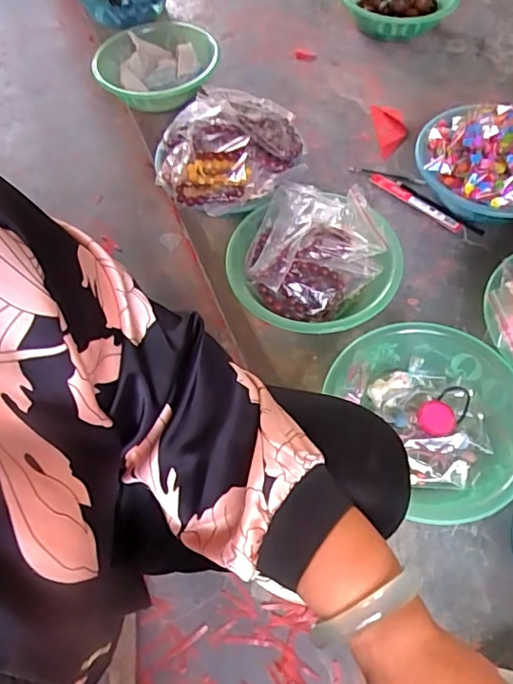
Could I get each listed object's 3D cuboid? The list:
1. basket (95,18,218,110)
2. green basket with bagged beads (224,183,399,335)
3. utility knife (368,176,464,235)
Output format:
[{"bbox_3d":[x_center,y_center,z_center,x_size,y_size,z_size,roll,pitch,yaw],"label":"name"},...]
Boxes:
[{"bbox_3d":[-0.196,-0.545,1.022,0.238,0.071,0.260,7,59,7],"label":"basket"},{"bbox_3d":[0.078,-0.108,0.746,0.237,0.088,0.235,7,59,6],"label":"green basket with bagged beads"},{"bbox_3d":[0.258,-0.229,0.864,0.019,0.012,0.176,-39,65,-20],"label":"utility knife"}]

